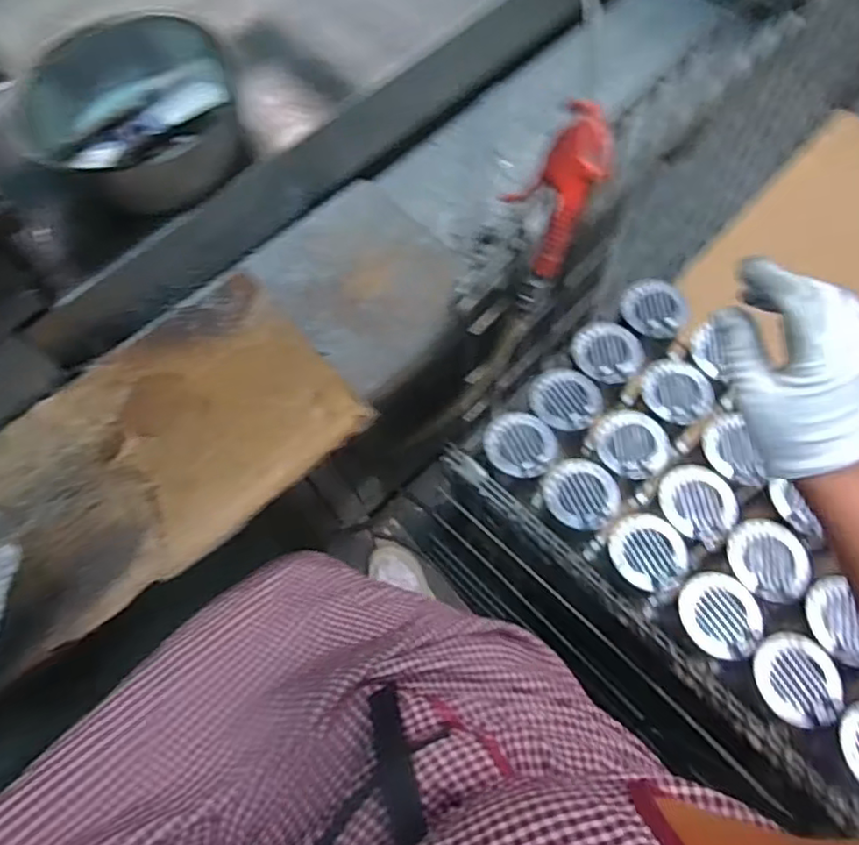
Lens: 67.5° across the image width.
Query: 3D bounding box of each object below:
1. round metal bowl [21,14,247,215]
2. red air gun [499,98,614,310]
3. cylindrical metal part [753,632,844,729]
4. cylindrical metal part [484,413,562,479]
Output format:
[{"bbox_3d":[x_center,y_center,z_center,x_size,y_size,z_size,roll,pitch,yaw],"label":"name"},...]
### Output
[{"bbox_3d":[-0.256,-0.267,0.571,0.172,0.079,0.172,-1,68,3],"label":"round metal bowl"},{"bbox_3d":[0.095,-0.166,0.519,0.069,0.176,0.029,27,50,13],"label":"red air gun"},{"bbox_3d":[0.392,0.277,0.693,0.084,0.041,0.090,-1,68,3],"label":"cylindrical metal part"},{"bbox_3d":[0.118,0.031,0.834,0.083,0.024,0.096,-33,54,-12],"label":"cylindrical metal part"}]

